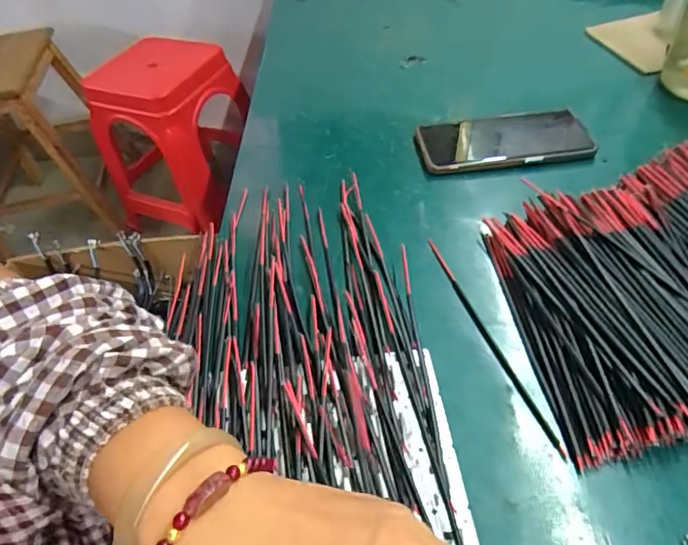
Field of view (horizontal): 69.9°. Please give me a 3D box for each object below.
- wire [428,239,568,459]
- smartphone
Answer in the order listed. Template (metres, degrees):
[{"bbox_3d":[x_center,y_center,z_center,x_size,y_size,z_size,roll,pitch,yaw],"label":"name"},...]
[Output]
[{"bbox_3d":[0.102,0.042,0.351,0.008,0.008,0.184,-17,49,-8],"label":"wire"},{"bbox_3d":[0.158,-0.132,0.493,0.163,0.014,0.077,-5,48,2],"label":"smartphone"}]

